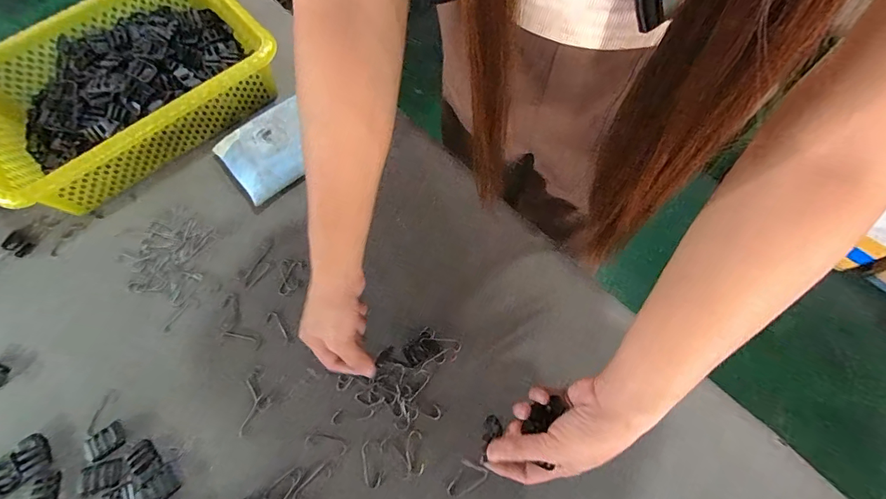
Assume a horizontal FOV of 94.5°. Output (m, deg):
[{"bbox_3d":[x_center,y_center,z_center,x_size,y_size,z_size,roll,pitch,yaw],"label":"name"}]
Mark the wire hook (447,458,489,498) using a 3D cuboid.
[{"bbox_3d":[0.024,0.230,0.405,0.029,0.004,0.037,28,70,11],"label":"wire hook"}]

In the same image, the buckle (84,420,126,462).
[{"bbox_3d":[-0.348,0.198,0.421,0.040,0.004,0.026,-30,70,-11],"label":"buckle"}]

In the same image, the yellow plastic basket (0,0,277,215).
[{"bbox_3d":[-0.420,-0.217,0.548,0.351,0.087,0.249,-39,72,-14],"label":"yellow plastic basket"}]

